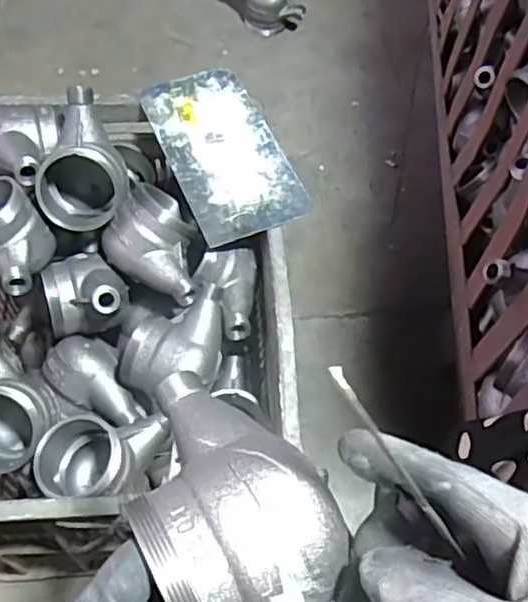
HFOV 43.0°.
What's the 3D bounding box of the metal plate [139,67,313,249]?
[{"bbox_3d":[-0.047,-0.176,0.768,0.124,0.007,0.248,-19,61,-11],"label":"metal plate"}]

